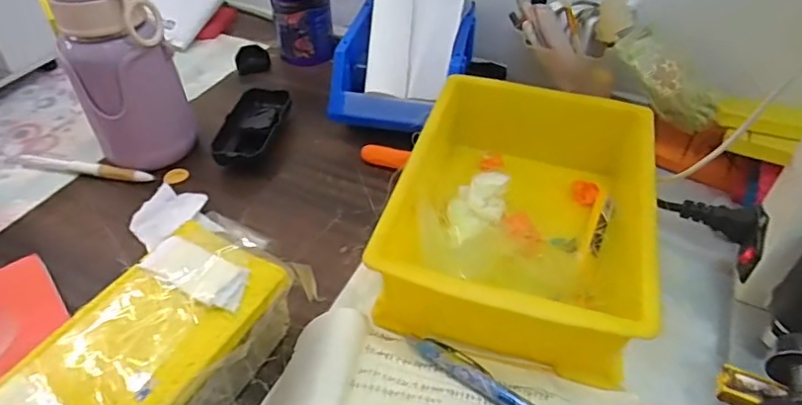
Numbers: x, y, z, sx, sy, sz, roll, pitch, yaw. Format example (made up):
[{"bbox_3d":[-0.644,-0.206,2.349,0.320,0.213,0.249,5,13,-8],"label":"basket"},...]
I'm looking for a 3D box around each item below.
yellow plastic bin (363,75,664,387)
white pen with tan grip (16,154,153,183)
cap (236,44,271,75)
[{"bbox_3d":[0.093,0.009,0.434,0.177,0.082,0.236,12,45,12],"label":"yellow plastic bin"},{"bbox_3d":[-0.299,-0.033,0.520,0.141,0.010,0.015,9,45,8],"label":"white pen with tan grip"},{"bbox_3d":[-0.177,-0.171,0.662,0.038,0.024,0.038,0,44,0],"label":"cap"}]

